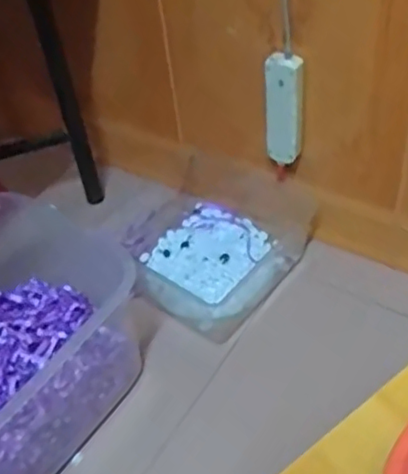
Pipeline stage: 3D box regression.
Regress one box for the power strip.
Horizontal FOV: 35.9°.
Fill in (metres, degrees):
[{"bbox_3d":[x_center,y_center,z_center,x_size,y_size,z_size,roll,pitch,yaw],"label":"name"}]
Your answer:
[{"bbox_3d":[0.127,-0.201,1.011,0.048,0.190,0.028,17,51,22],"label":"power strip"}]

